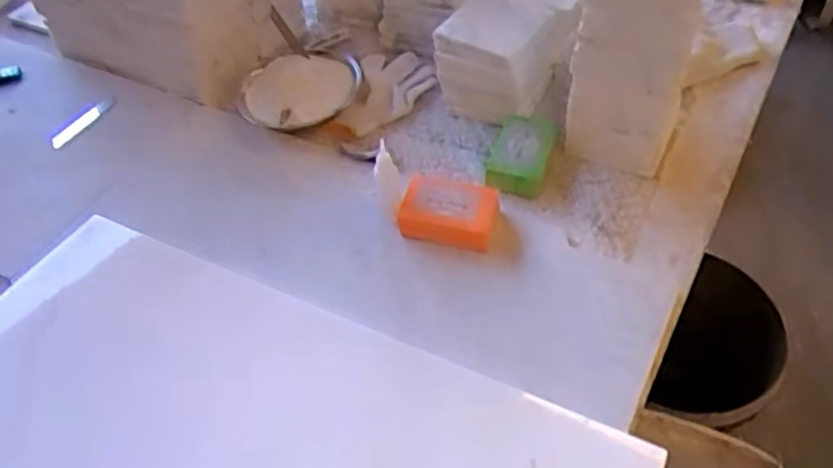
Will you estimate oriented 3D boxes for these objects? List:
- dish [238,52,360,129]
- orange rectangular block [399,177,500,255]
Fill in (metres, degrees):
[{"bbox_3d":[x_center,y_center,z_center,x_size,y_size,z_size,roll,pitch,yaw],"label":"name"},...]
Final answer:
[{"bbox_3d":[-0.143,-0.182,0.824,0.145,0.031,0.123,-31,56,-19],"label":"dish"},{"bbox_3d":[0.036,-0.023,0.683,0.092,0.031,0.069,13,54,14],"label":"orange rectangular block"}]

